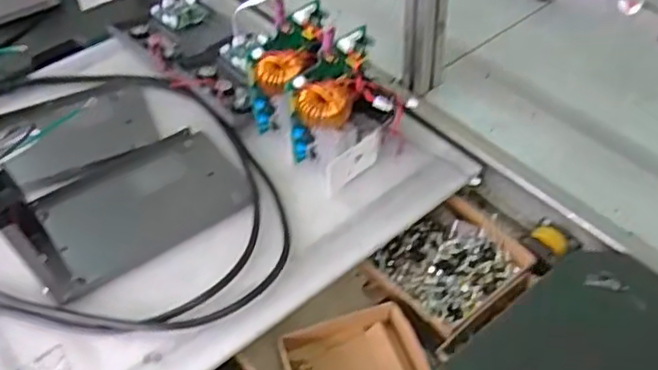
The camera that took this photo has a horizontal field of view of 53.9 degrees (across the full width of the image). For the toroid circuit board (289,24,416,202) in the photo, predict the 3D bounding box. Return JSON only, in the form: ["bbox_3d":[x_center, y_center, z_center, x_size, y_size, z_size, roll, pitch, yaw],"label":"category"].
[{"bbox_3d":[0.023,-0.083,0.751,0.134,0.147,0.086,-25,51,-17],"label":"toroid circuit board"}]

